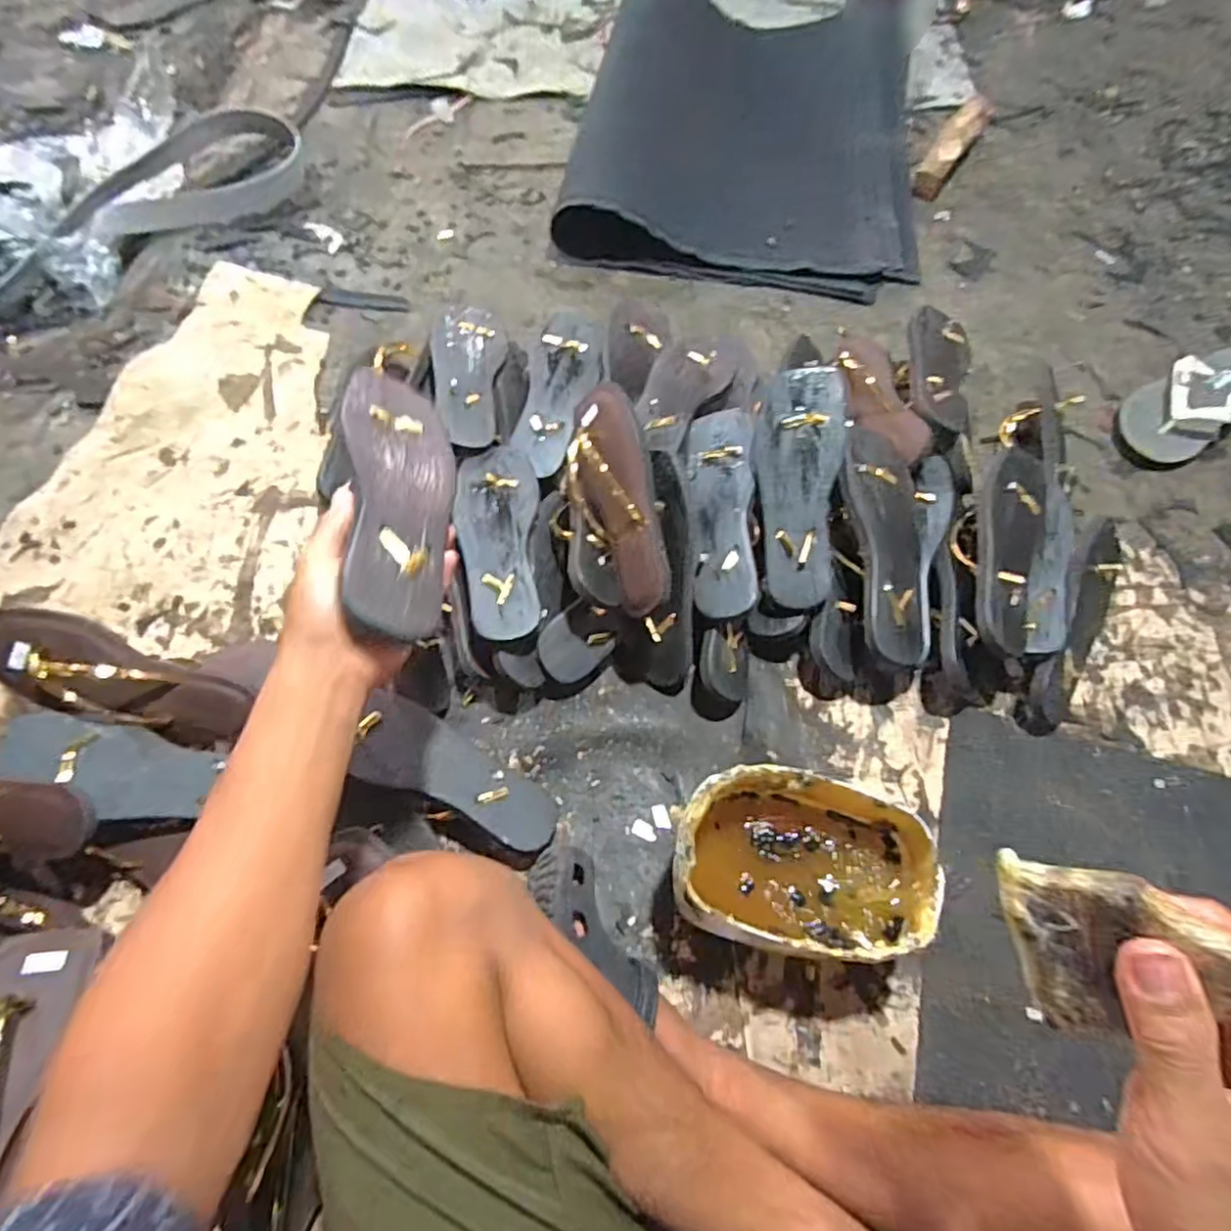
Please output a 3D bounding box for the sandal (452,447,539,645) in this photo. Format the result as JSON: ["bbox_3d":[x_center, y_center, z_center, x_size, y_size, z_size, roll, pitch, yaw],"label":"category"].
[{"bbox_3d":[-0.123,-0.084,0.688,0.082,0.023,0.243,-4,64,-2],"label":"sandal"}]

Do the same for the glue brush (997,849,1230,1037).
[{"bbox_3d":[0.226,0.126,0.222,0.012,0.161,0.069,-31,108,-48],"label":"glue brush"}]

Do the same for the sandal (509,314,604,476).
[{"bbox_3d":[-0.064,-0.274,0.789,0.085,0.027,0.244,7,64,4],"label":"sandal"}]

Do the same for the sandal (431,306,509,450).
[{"bbox_3d":[-0.171,-0.293,0.783,0.084,0.039,0.222,-6,64,-3],"label":"sandal"}]

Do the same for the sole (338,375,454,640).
[{"bbox_3d":[-0.146,-0.085,0.459,0.083,0.012,0.227,14,50,-43],"label":"sole"}]

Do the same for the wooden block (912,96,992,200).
[{"bbox_3d":[0.565,-0.788,1.097,0.055,0.044,0.268,30,69,14],"label":"wooden block"}]

